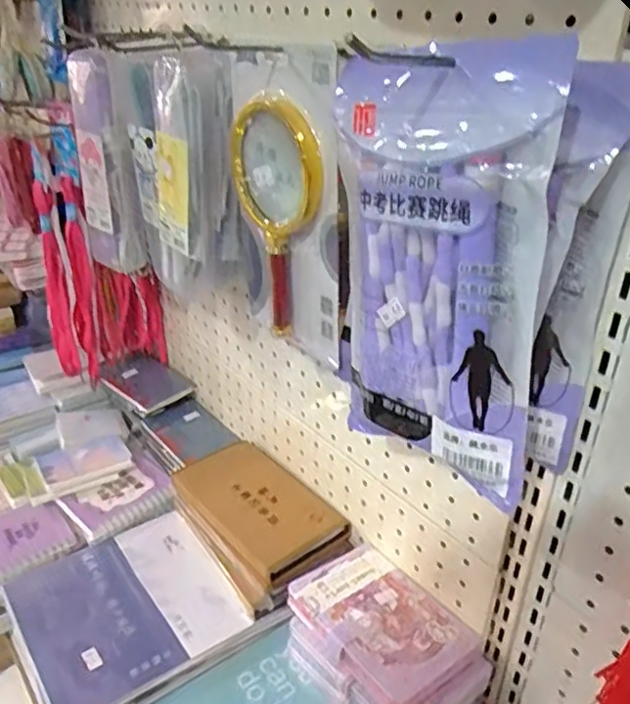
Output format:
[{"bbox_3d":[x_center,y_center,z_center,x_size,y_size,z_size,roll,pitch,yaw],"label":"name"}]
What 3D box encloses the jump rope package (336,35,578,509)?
[{"bbox_3d":[0.061,-0.042,0.357,0.027,0.228,0.138,-20,30,-39],"label":"jump rope package"}]

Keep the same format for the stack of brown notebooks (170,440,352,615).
[{"bbox_3d":[-0.070,0.167,0.678,0.119,0.029,0.177,-31,46,-31],"label":"stack of brown notebooks"}]

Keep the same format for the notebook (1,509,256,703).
[{"bbox_3d":[-0.186,0.250,0.628,0.190,0.012,0.183,-17,34,-32],"label":"notebook"}]

